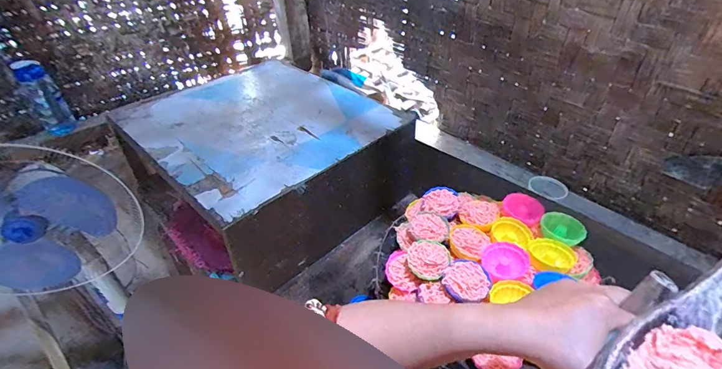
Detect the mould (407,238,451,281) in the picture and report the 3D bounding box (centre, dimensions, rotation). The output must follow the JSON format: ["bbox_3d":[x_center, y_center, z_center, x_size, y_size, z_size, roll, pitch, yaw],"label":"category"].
[{"bbox_3d":[0.096,0.109,0.548,0.057,0.029,0.059,7,38,11],"label":"mould"}]

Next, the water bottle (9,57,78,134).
[{"bbox_3d":[-0.876,-0.242,1.057,0.083,0.199,0.083,-31,46,-32],"label":"water bottle"}]

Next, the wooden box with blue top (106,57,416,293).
[{"bbox_3d":[-0.245,-0.081,1.029,0.533,0.232,0.604,-31,46,-32],"label":"wooden box with blue top"}]

